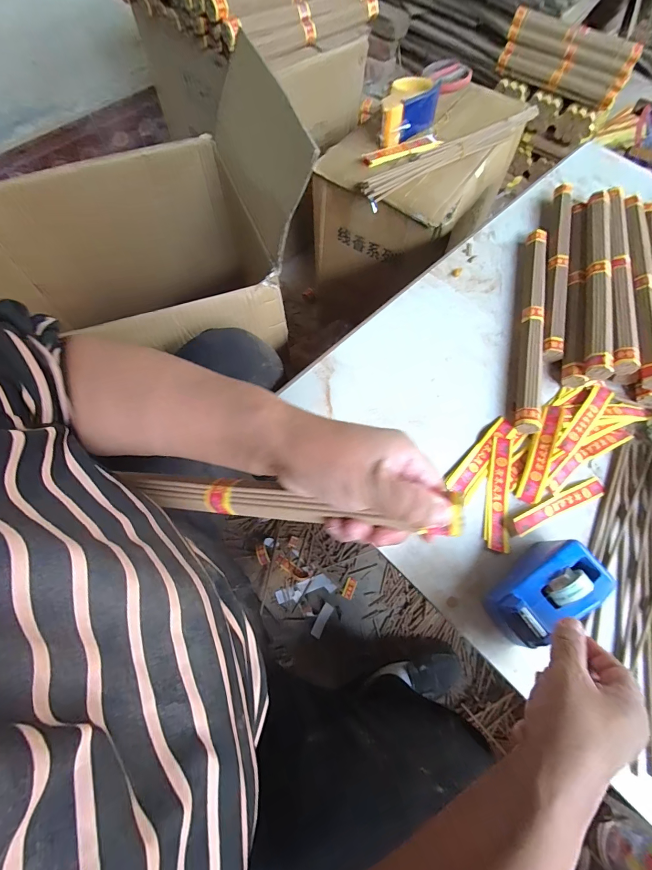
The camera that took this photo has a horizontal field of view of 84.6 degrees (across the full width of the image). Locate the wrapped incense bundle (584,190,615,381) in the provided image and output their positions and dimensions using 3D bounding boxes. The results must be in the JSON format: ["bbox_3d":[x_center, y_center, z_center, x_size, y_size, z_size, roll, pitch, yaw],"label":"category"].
[{"bbox_3d":[0.356,-0.206,0.471,0.030,0.030,0.312,16,68,4],"label":"wrapped incense bundle"}]

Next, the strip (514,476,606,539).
[{"bbox_3d":[0.255,0.077,0.390,0.119,0.005,0.021,-22,70,-10],"label":"strip"}]

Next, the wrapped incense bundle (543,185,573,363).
[{"bbox_3d":[0.326,-0.239,0.503,0.028,0.028,0.315,16,68,5],"label":"wrapped incense bundle"}]

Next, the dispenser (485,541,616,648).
[{"bbox_3d":[0.204,0.147,0.333,0.101,0.055,0.057,-33,73,-14],"label":"dispenser"}]

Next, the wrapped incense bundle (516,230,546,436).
[{"bbox_3d":[0.263,-0.142,0.452,0.030,0.024,0.296,14,68,4],"label":"wrapped incense bundle"}]

